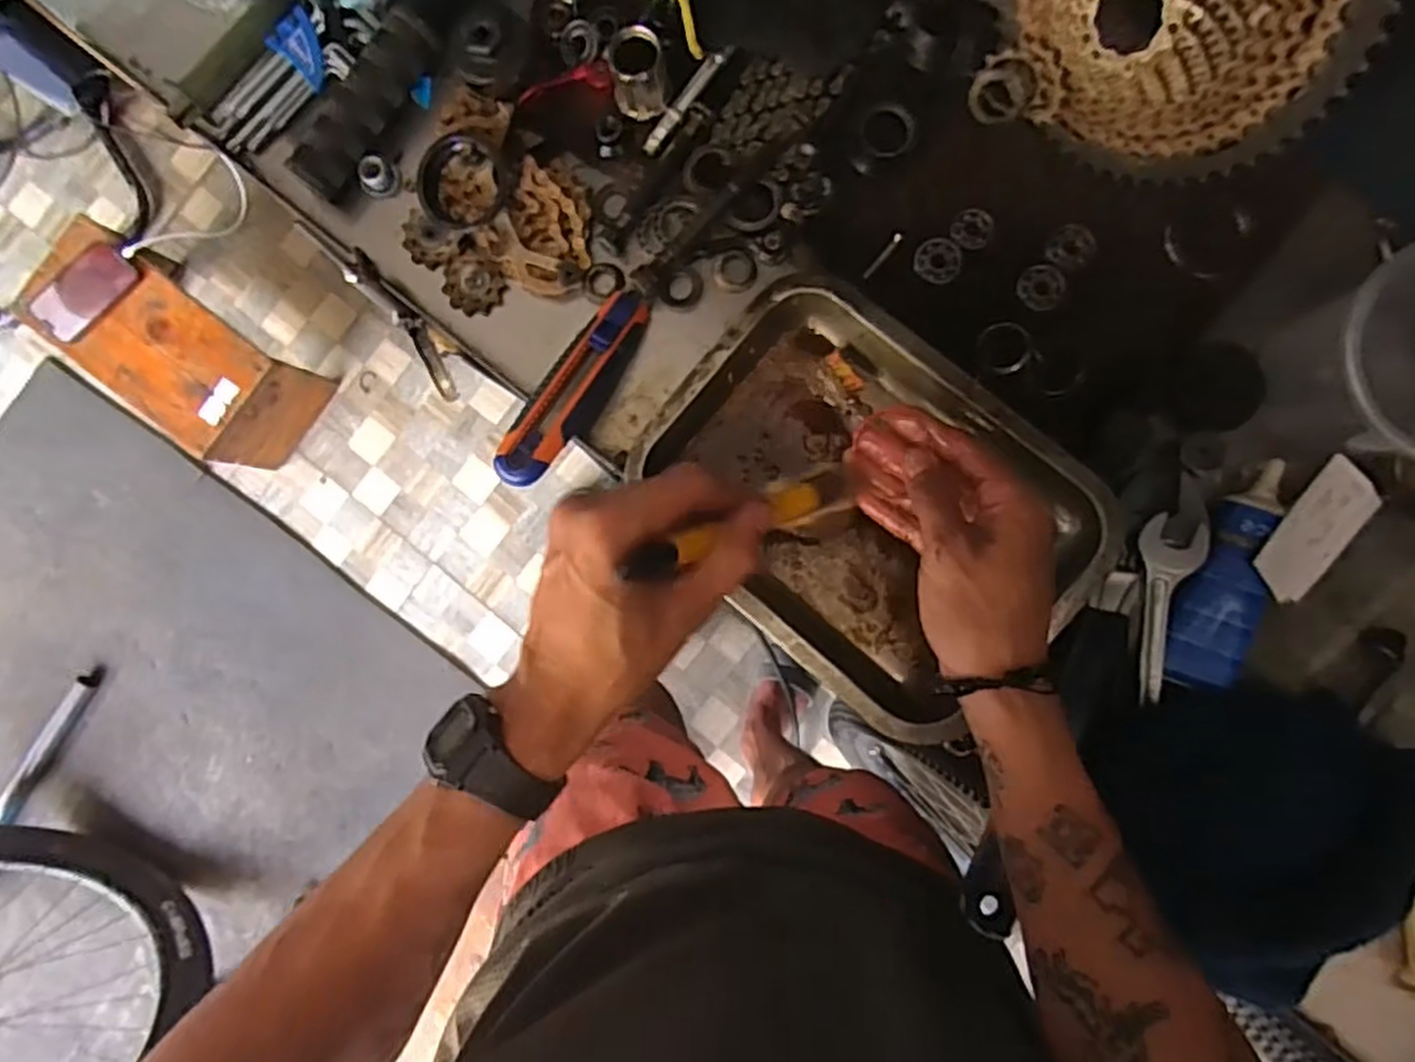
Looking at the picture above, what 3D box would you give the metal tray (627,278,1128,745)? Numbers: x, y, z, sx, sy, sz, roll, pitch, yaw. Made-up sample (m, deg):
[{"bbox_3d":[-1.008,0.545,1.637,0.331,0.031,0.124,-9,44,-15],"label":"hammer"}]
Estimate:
[{"bbox_3d":[0.090,-0.017,0.467,0.252,0.052,0.182,40,91,3],"label":"metal tray"}]

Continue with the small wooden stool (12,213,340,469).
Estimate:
[{"bbox_3d":[-0.878,-0.304,1.333,0.416,0.248,0.210,39,91,3],"label":"small wooden stool"}]

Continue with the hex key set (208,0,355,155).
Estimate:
[{"bbox_3d":[-0.278,-0.292,0.513,0.045,0.019,0.106,41,92,3],"label":"hex key set"}]

